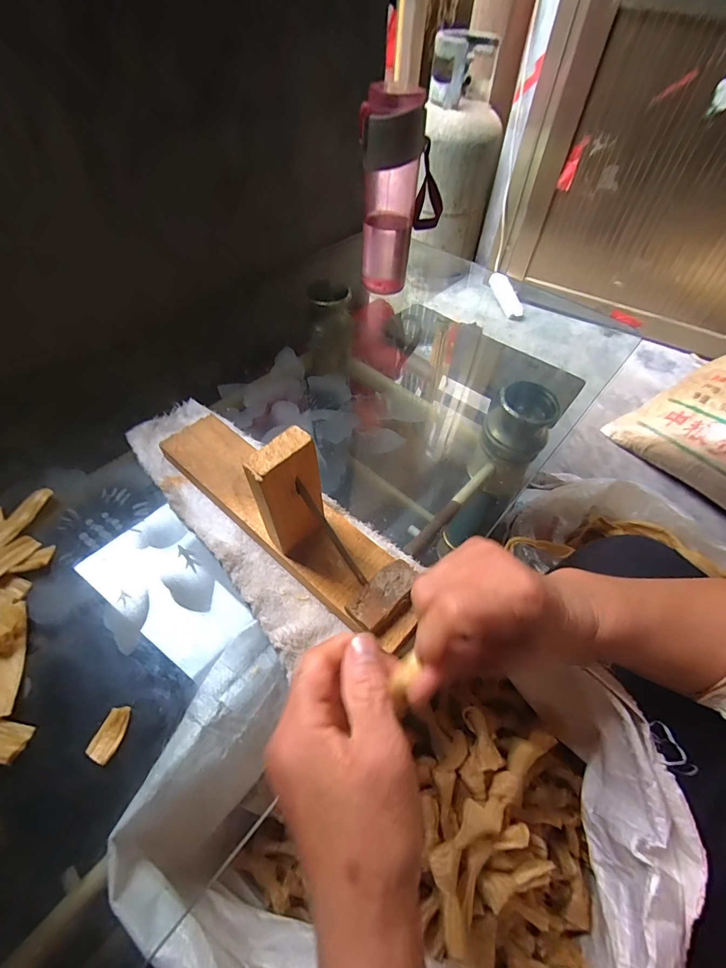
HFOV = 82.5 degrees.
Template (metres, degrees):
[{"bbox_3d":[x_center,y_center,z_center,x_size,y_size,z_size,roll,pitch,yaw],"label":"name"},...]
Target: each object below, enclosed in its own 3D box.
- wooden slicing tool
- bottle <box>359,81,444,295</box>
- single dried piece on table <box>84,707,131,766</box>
[{"bbox_3d":[-0.061,-0.006,0.314,0.268,0.119,0.068,35,57,24],"label":"wooden slicing tool"},{"bbox_3d":[0.047,-0.365,0.540,0.099,0.214,0.073,11,51,6],"label":"bottle"},{"bbox_3d":[-0.157,0.156,0.259,0.016,0.007,0.030,14,52,8],"label":"single dried piece on table"}]

